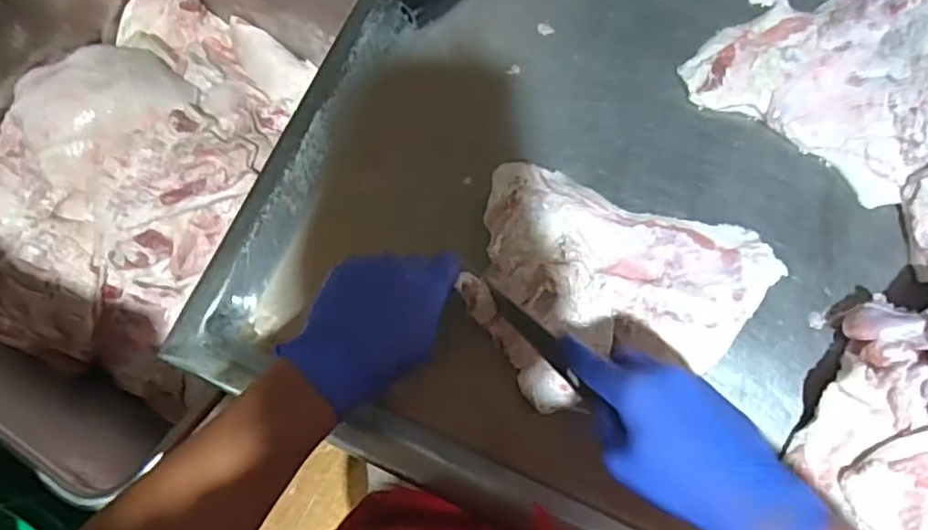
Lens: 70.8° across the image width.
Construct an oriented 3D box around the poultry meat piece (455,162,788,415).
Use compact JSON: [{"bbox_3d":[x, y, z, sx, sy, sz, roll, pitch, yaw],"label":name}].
[{"bbox_3d":[0.130,0.030,0.549,0.249,0.039,0.190,16,77,3],"label":"poultry meat piece"}]

